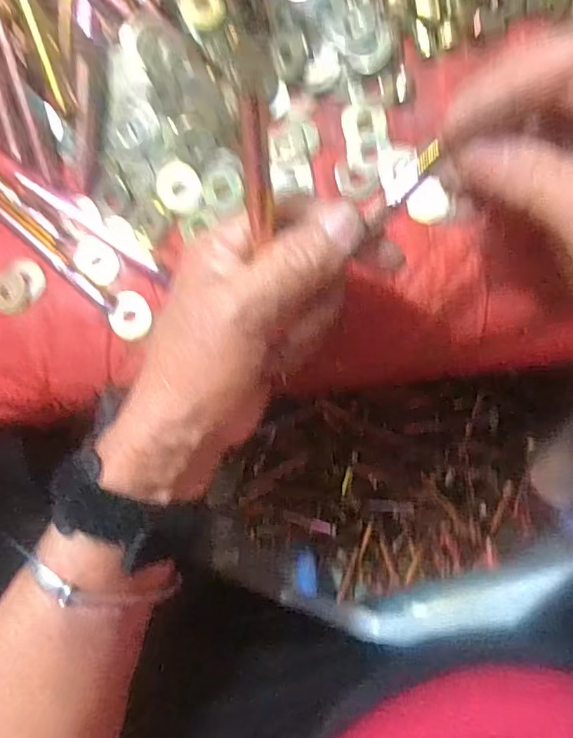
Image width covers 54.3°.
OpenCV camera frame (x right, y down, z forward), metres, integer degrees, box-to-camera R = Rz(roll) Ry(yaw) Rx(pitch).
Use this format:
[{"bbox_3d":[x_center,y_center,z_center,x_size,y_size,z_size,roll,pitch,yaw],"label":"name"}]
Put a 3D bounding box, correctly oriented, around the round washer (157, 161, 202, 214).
[{"bbox_3d":[-0.055,-0.093,0.285,0.023,0.004,0.024,0,92,6],"label":"round washer"}]

